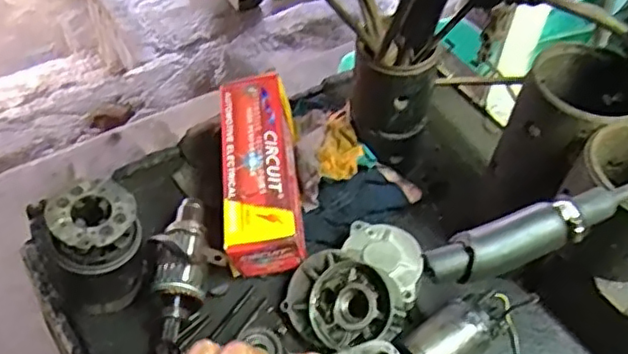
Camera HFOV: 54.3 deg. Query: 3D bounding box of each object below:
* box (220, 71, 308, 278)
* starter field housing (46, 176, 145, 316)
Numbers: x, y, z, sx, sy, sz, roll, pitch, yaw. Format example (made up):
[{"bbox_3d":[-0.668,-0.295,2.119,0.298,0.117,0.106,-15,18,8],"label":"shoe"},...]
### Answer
[{"bbox_3d":[-0.055,-0.008,0.636,0.080,0.076,0.210,-2,51,-6],"label":"box"},{"bbox_3d":[-0.193,0.065,0.556,0.072,0.116,0.068,2,50,-3],"label":"starter field housing"}]

